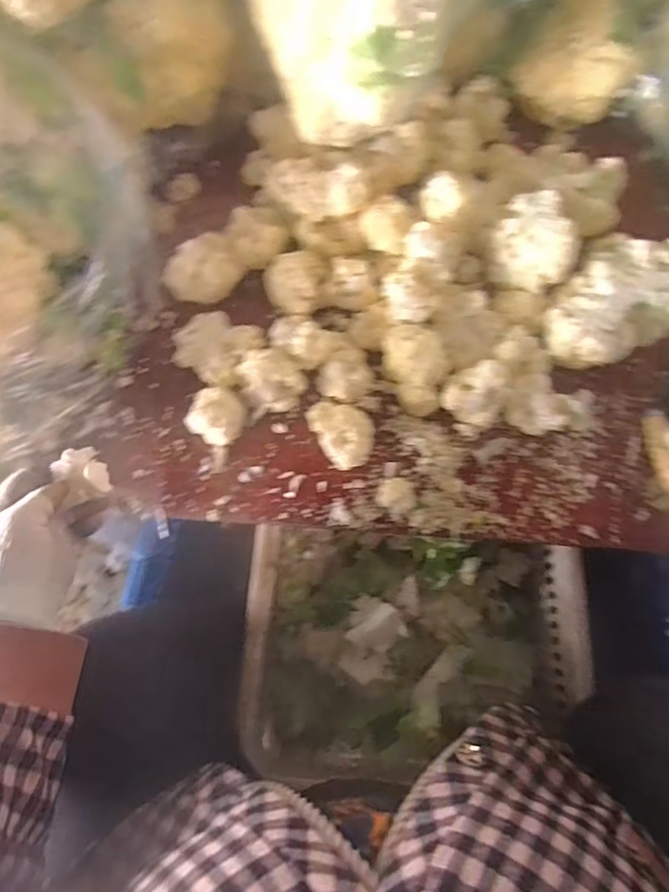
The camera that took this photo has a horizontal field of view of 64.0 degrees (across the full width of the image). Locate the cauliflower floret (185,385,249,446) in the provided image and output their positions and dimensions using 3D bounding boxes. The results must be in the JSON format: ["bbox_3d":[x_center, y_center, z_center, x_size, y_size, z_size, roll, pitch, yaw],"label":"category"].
[{"bbox_3d":[-0.121,-0.032,0.556,0.056,0.050,0.052,-1,69,2],"label":"cauliflower floret"}]

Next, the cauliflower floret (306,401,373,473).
[{"bbox_3d":[0.009,-0.013,0.544,0.054,0.050,0.073,-28,71,-8],"label":"cauliflower floret"}]

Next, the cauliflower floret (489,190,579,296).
[{"bbox_3d":[0.208,-0.215,0.555,0.083,0.056,0.088,14,70,7],"label":"cauliflower floret"}]

